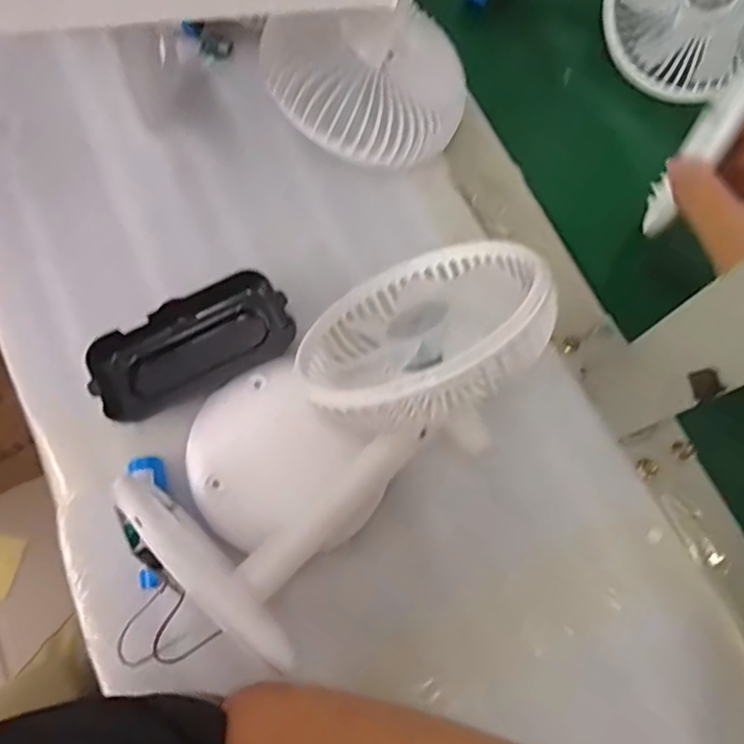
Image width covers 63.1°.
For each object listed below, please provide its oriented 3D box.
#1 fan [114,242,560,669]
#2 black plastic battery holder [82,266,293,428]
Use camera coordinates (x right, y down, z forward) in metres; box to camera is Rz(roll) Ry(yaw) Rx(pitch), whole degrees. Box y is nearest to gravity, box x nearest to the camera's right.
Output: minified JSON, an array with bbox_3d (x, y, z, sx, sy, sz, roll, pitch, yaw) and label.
[{"bbox_3d":[-0.007,0.013,0.289,0.212,0.102,0.116,-41,81,-9],"label":"fan"},{"bbox_3d":[-0.099,-0.015,0.340,0.107,0.024,0.052,-26,79,-6],"label":"black plastic battery holder"}]

